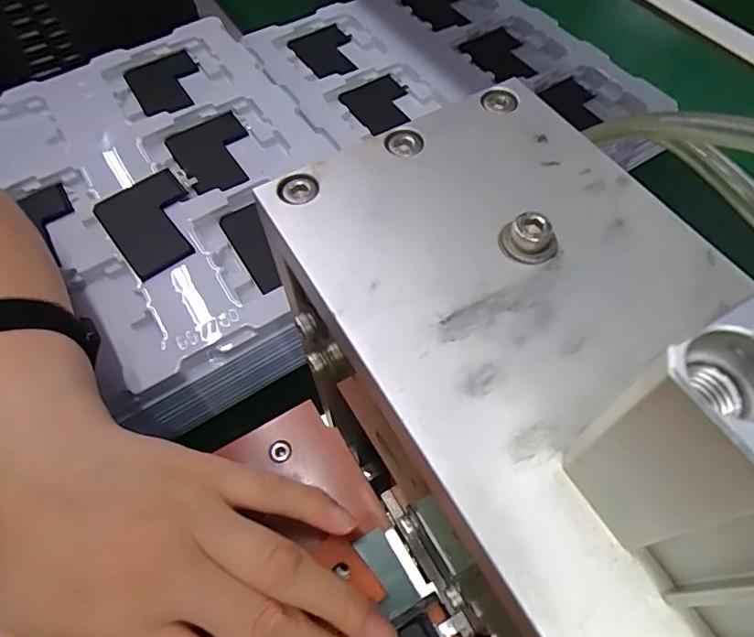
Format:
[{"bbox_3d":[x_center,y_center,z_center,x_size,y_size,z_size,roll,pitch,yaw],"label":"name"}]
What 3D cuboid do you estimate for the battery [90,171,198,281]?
[{"bbox_3d":[-0.148,-0.064,0.350,0.057,0.010,0.077,-36,65,-17],"label":"battery"}]

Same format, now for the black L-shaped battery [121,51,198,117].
[{"bbox_3d":[-0.170,-0.192,0.430,0.056,0.009,0.089,-28,54,-14],"label":"black L-shaped battery"}]

